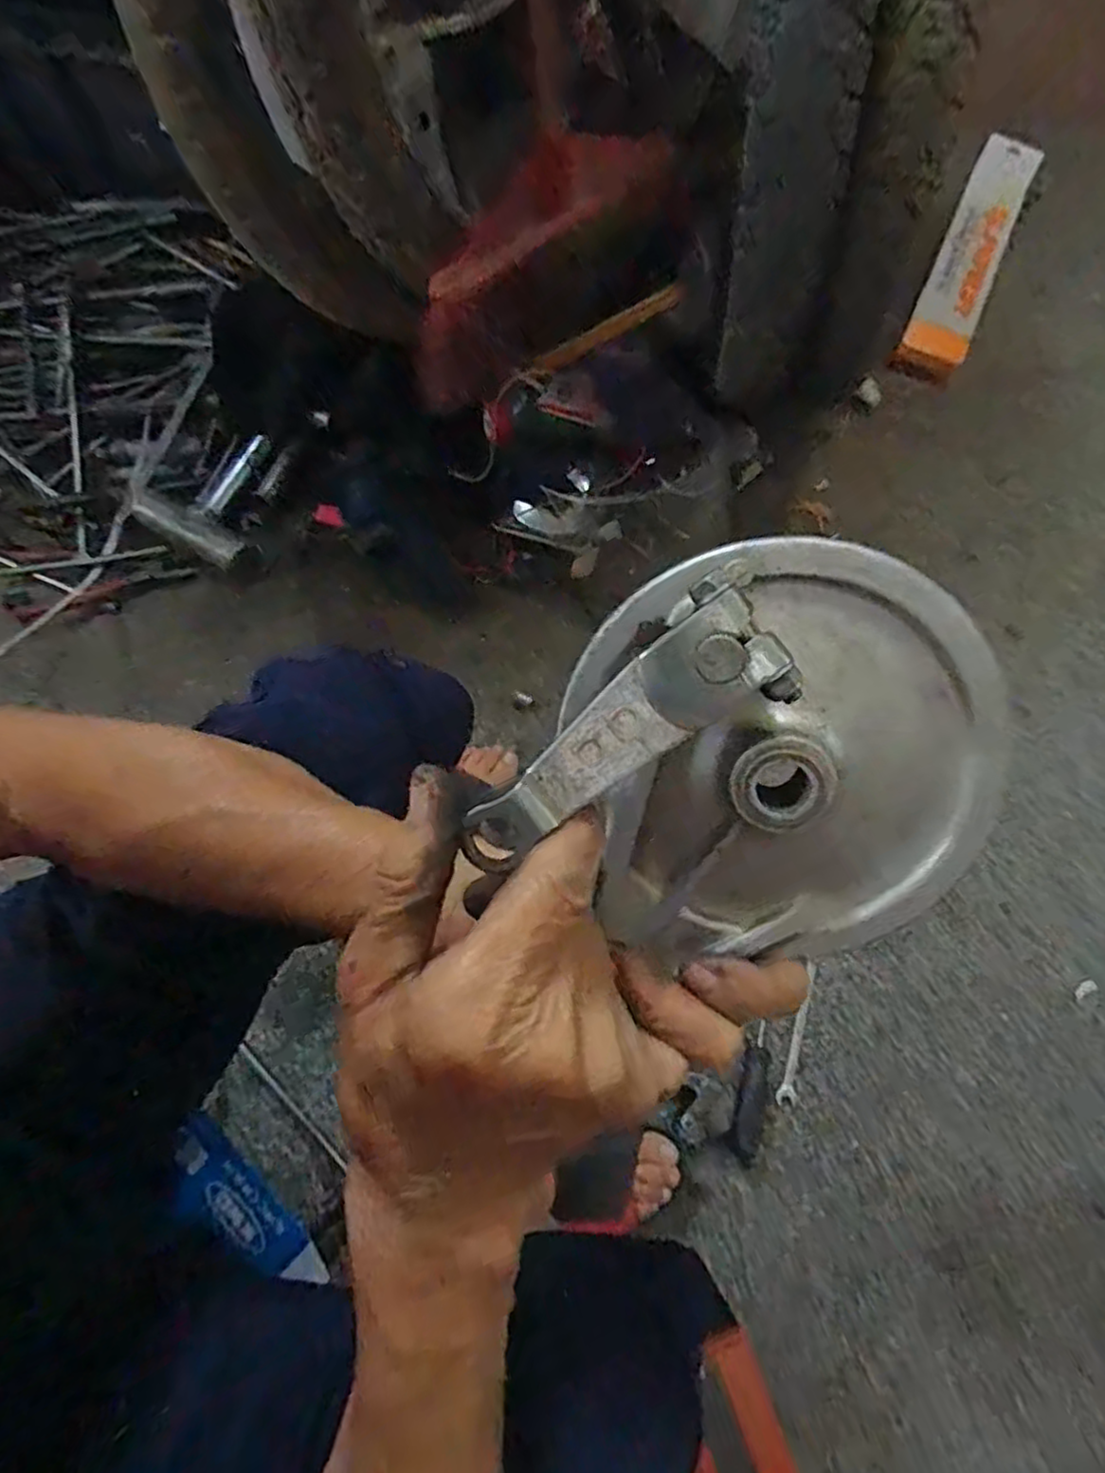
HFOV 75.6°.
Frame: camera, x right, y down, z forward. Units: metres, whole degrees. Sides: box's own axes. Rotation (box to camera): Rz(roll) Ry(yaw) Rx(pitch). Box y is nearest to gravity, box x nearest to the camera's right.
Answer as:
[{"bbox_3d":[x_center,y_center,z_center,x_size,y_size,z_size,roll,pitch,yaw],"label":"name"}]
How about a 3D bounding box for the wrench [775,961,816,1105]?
[{"bbox_3d":[0.245,0.296,0.716,0.024,0.010,0.137,17,71,0],"label":"wrench"}]

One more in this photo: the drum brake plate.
[{"bbox_3d":[0.062,0.009,0.222,0.133,0.055,0.133,-2,107,-7],"label":"drum brake plate"}]

